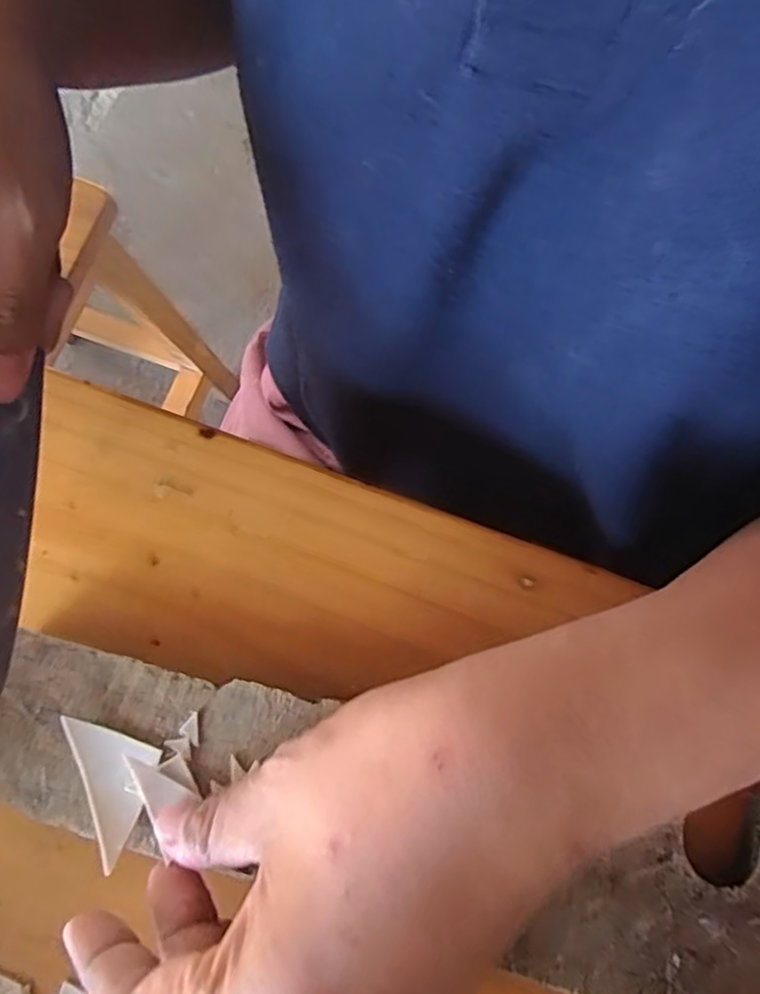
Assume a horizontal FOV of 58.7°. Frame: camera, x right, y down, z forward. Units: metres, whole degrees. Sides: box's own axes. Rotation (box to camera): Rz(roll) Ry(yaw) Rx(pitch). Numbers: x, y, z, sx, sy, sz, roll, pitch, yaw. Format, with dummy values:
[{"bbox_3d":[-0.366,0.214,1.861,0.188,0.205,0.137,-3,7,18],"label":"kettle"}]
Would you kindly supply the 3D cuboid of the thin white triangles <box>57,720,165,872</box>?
[{"bbox_3d":[-0.077,0.083,0.201,0.023,0.004,0.043,-22,74,-10],"label":"thin white triangles"}]

